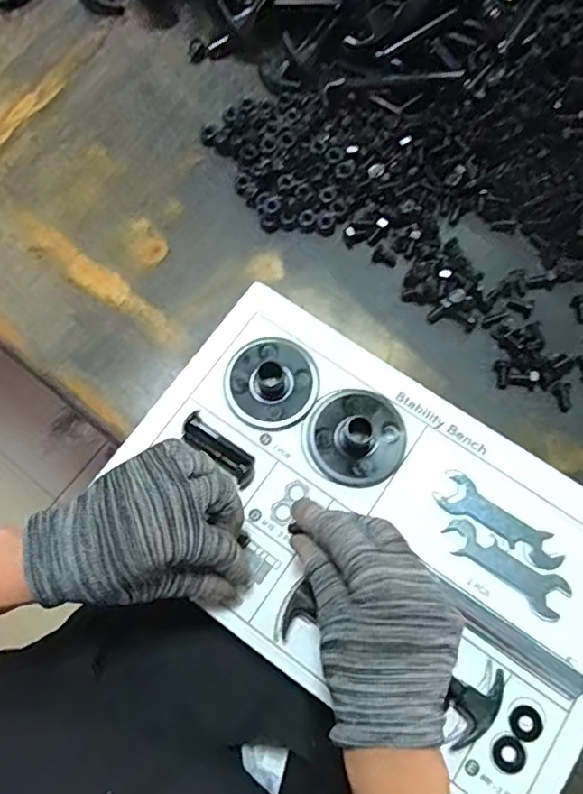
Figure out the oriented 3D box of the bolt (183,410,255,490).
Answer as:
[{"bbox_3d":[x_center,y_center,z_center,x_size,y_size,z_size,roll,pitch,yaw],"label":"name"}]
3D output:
[{"bbox_3d":[-0.052,0.038,0.417,0.065,0.012,0.021,42,78,-1],"label":"bolt"}]

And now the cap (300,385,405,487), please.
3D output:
[{"bbox_3d":[0.048,0.027,0.417,0.072,0.028,0.073,0,73,1],"label":"cap"}]

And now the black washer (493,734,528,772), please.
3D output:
[{"bbox_3d":[0.140,0.228,0.365,0.021,0.004,0.021,0,73,1],"label":"black washer"}]

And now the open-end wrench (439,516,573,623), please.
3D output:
[{"bbox_3d":[0.148,0.118,0.397,0.090,0.004,0.029,33,76,10],"label":"open-end wrench"}]

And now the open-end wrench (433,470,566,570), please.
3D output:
[{"bbox_3d":[0.149,0.089,0.406,0.094,0.004,0.028,35,77,11],"label":"open-end wrench"}]

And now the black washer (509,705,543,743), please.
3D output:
[{"bbox_3d":[0.153,0.212,0.370,0.021,0.004,0.020,0,73,1],"label":"black washer"}]

